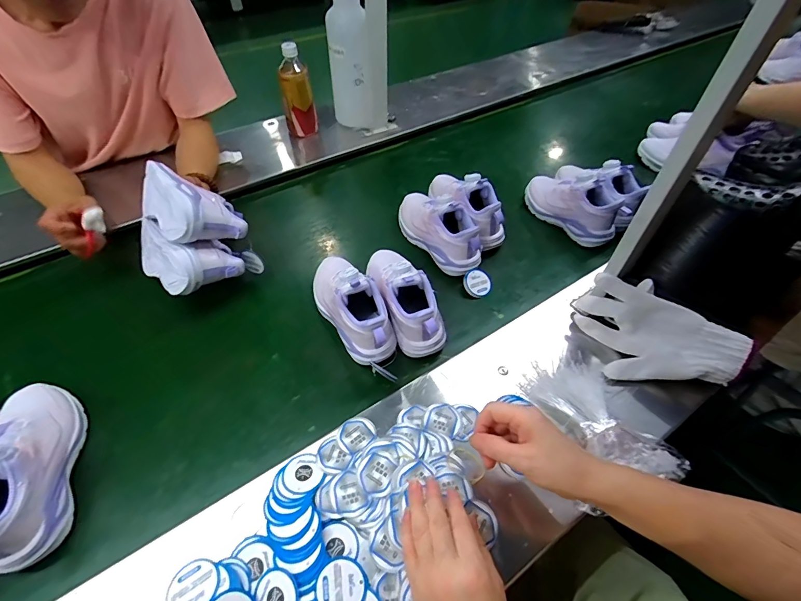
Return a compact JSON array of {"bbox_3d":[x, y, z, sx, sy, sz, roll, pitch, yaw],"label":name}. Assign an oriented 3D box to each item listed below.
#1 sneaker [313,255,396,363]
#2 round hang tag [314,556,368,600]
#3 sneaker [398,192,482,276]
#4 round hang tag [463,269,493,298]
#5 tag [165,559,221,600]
[{"bbox_3d":[-0.076,-0.006,0.584,0.082,0.101,0.208,-27,59,-17],"label":"sneaker"},{"bbox_3d":[-0.057,0.275,0.375,0.046,0.004,0.047,7,43,-6],"label":"round hang tag"},{"bbox_3d":[0.067,-0.140,0.698,0.083,0.099,0.211,-32,61,-19],"label":"sneaker"},{"bbox_3d":[0.134,-0.029,0.666,0.052,0.009,0.048,5,72,-16],"label":"round hang tag"},{"bbox_3d":[-0.199,0.276,0.375,0.047,0.004,0.047,-1,35,1],"label":"tag"}]

